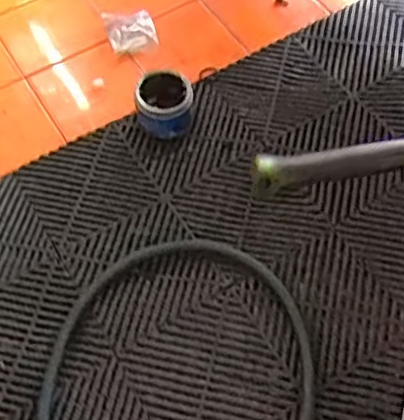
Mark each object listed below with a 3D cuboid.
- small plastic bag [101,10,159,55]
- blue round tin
[{"bbox_3d":[-0.144,-0.363,1.276,0.094,0.030,0.103,-15,58,-5],"label":"small plastic bag"},{"bbox_3d":[-0.067,-0.186,1.128,0.093,0.094,0.087,-2,58,3],"label":"blue round tin"}]

